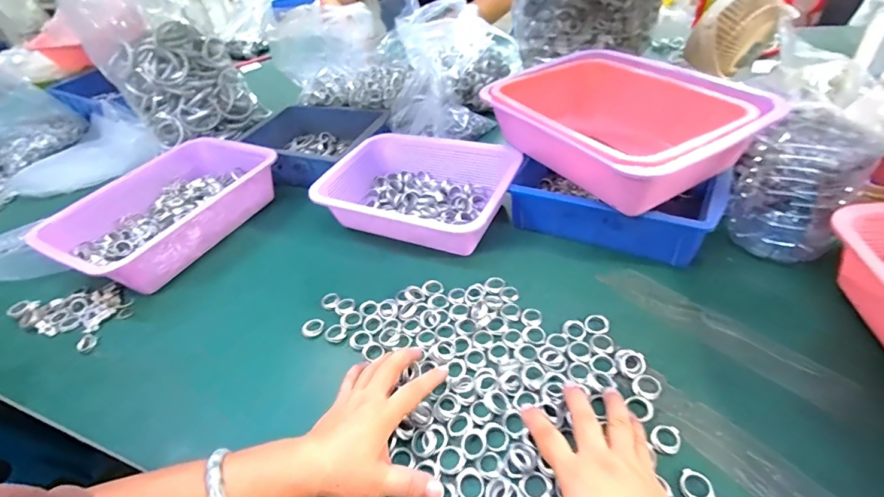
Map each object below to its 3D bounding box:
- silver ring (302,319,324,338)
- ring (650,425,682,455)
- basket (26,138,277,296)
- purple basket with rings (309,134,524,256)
[{"bbox_3d":[-0.152,0.093,0.493,0.026,0.008,0.024,-5,42,5],"label":"silver ring"},{"bbox_3d":[0.188,0.160,0.353,0.026,0.006,0.024,-5,42,5],"label":"ring"},{"bbox_3d":[-0.420,-0.063,0.660,0.217,0.079,0.309,17,49,26],"label":"basket"},{"bbox_3d":[-0.031,-0.087,0.612,0.265,0.074,0.189,13,47,23],"label":"purple basket with rings"}]

